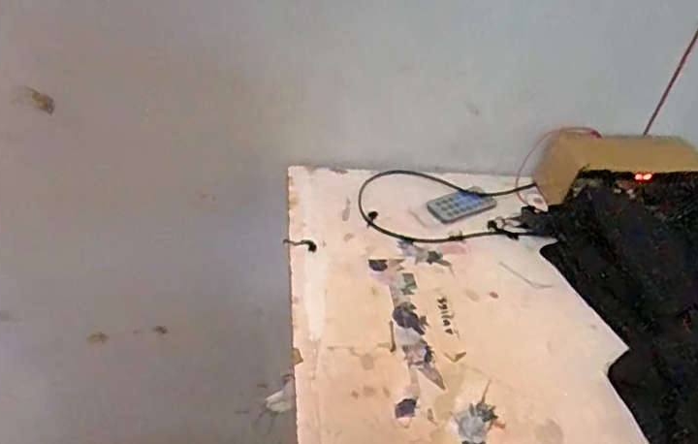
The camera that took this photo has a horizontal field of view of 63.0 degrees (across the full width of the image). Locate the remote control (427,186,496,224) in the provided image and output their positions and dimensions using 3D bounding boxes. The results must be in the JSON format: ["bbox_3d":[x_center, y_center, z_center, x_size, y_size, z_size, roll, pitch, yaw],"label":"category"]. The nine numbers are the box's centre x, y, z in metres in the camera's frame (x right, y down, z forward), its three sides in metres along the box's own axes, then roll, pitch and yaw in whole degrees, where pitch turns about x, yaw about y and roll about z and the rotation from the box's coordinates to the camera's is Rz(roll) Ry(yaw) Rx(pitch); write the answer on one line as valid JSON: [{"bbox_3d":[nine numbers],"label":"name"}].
[{"bbox_3d":[0.132,-0.021,0.668,0.082,0.008,0.042,-13,44,-24],"label":"remote control"}]

